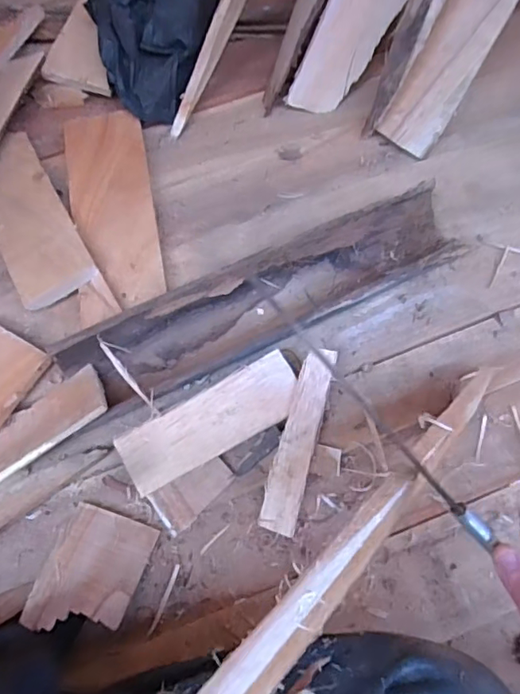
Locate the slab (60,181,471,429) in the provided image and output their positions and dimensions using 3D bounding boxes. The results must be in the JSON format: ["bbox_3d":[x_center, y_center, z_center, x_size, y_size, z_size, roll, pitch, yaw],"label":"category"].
[{"bbox_3d":[0.010,-0.043,0.563,0.420,0.057,0.090,-25,69,-8],"label":"slab"}]

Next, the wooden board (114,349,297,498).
[{"bbox_3d":[-0.044,0.071,0.519,0.175,0.007,0.061,-29,91,-13],"label":"wooden board"}]

